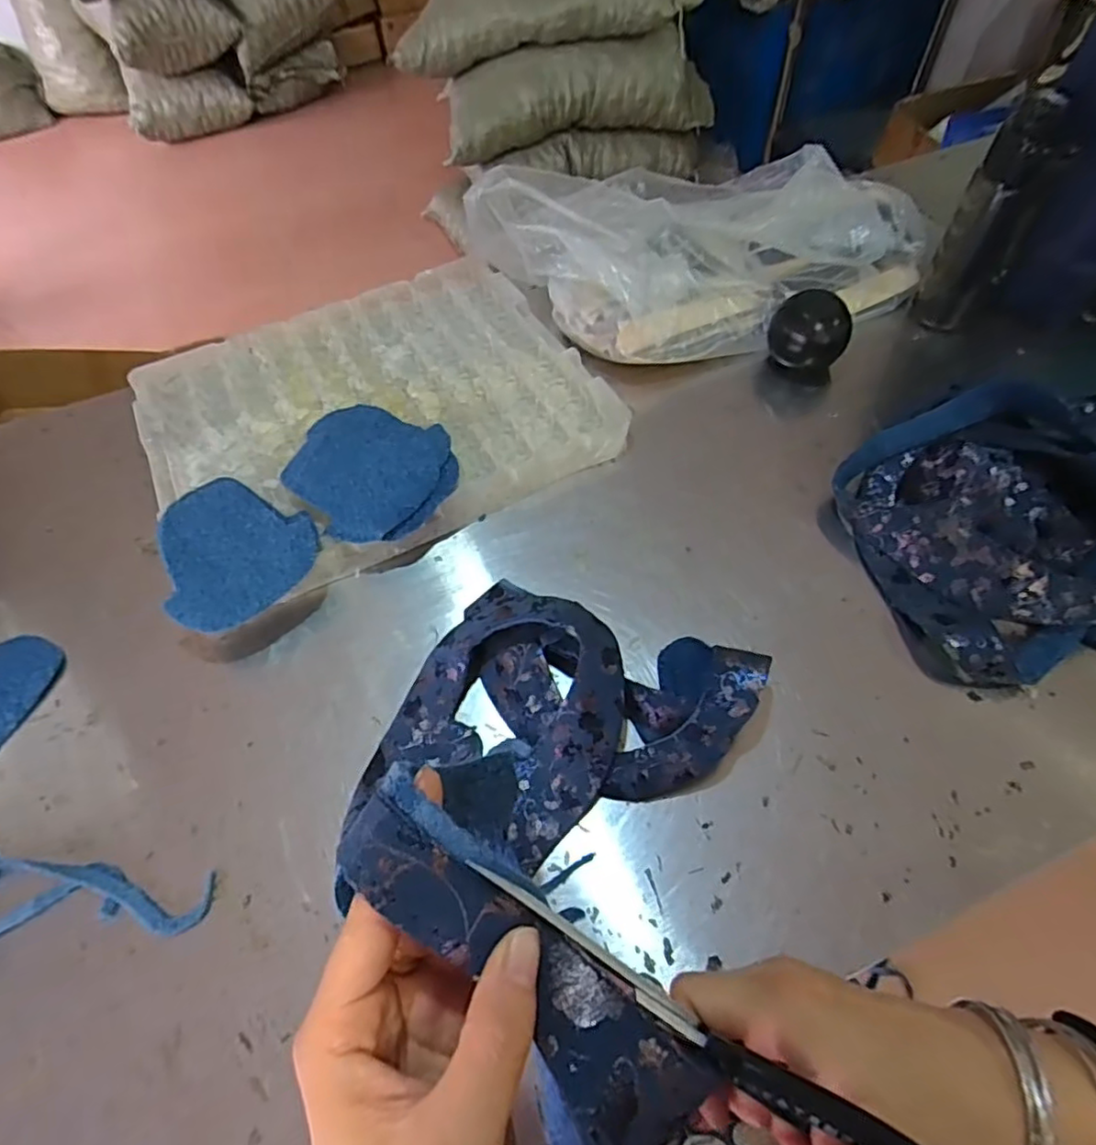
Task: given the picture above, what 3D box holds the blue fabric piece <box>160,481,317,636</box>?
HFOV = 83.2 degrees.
[{"bbox_3d":[-0.269,-0.028,0.538,0.121,0.012,0.159,-23,55,-12],"label":"blue fabric piece"}]

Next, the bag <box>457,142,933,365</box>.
[{"bbox_3d":[0.183,-0.399,0.723,0.492,0.105,0.306,-22,59,-11],"label":"bag"}]

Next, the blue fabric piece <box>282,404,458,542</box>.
[{"bbox_3d":[-0.170,-0.099,0.582,0.167,0.012,0.144,24,59,21],"label":"blue fabric piece"}]

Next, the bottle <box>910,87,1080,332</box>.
[{"bbox_3d":[0.441,-0.341,0.620,0.073,0.200,0.064,31,63,21],"label":"bottle"}]

